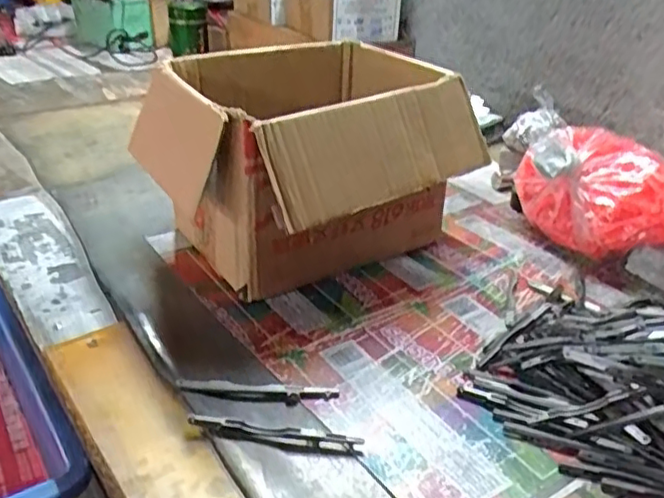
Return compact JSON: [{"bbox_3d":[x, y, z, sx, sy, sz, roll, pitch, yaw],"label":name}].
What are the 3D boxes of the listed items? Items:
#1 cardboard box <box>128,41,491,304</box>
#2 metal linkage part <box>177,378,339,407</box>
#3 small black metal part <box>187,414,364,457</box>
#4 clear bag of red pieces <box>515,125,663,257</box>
[{"bbox_3d":[-0.014,-0.074,0.554,0.218,0.156,0.209,-18,35,-31],"label":"cardboard box"},{"bbox_3d":[-0.046,0.089,0.408,0.099,0.011,0.017,2,29,1],"label":"metal linkage part"},{"bbox_3d":[-0.033,0.108,0.372,0.100,0.010,0.012,4,29,4],"label":"small black metal part"},{"bbox_3d":[0.251,-0.044,0.579,0.153,0.093,0.114,4,29,5],"label":"clear bag of red pieces"}]

